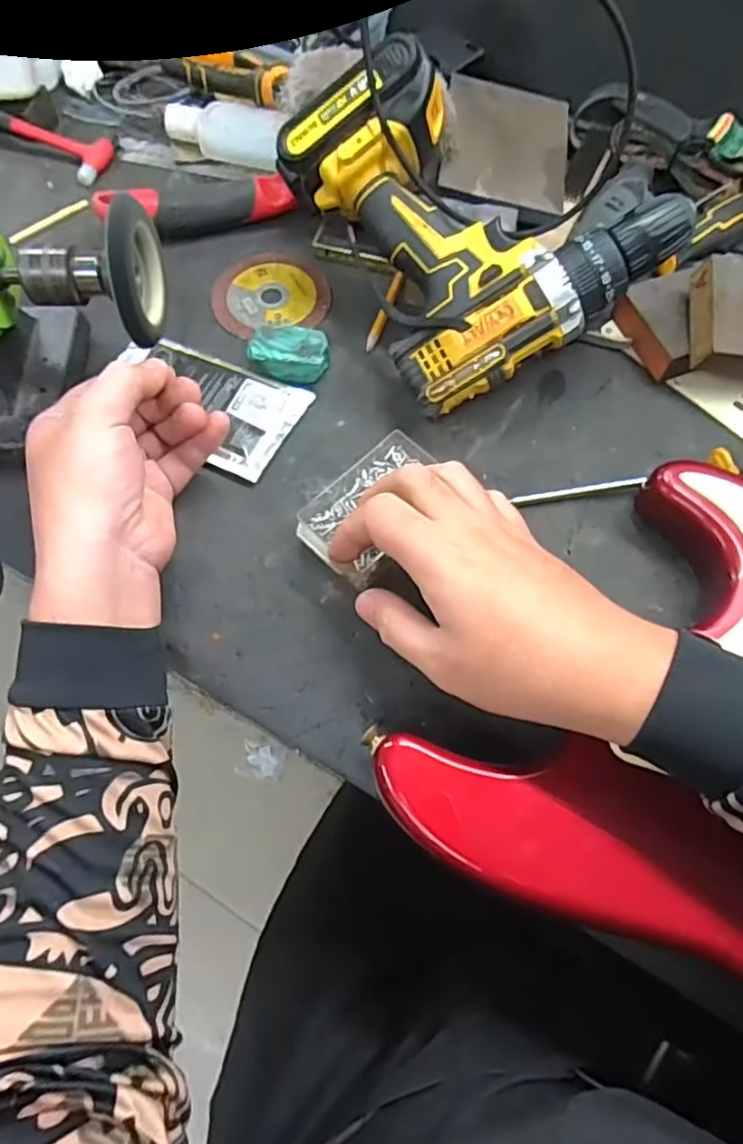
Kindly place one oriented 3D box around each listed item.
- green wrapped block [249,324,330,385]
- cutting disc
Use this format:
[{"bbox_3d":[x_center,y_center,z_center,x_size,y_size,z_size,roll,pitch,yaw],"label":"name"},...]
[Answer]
[{"bbox_3d":[-0.057,-0.153,0.447,0.052,0.024,0.033,9,67,3],"label":"green wrapped block"},{"bbox_3d":[-0.077,-0.214,0.484,0.087,0.004,0.080,0,67,-1],"label":"cutting disc"}]

